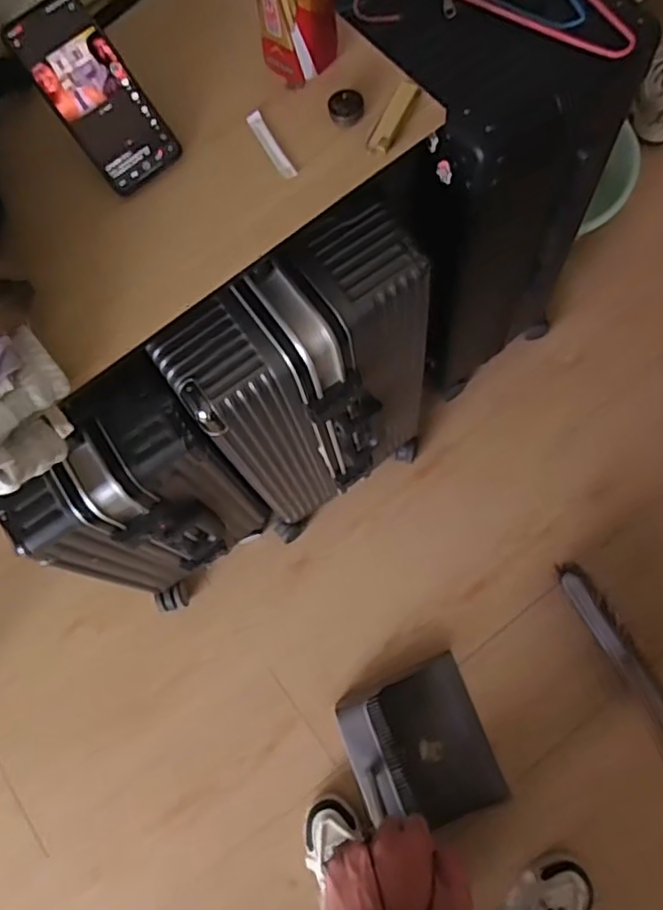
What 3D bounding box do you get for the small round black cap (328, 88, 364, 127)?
[{"bbox_3d":[0.014,-0.329,0.610,0.032,0.014,0.032,-1,73,5],"label":"small round black cap"}]

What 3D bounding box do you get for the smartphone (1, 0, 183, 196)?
[{"bbox_3d":[-0.216,-0.331,0.594,0.077,0.013,0.161,-41,111,-13],"label":"smartphone"}]

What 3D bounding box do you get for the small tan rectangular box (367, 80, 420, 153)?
[{"bbox_3d":[0.059,-0.318,0.608,0.021,0.011,0.080,26,77,12],"label":"small tan rectangular box"}]

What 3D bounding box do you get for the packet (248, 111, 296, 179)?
[{"bbox_3d":[-0.058,-0.298,0.621,0.015,0.004,0.085,-28,73,-3],"label":"packet"}]

